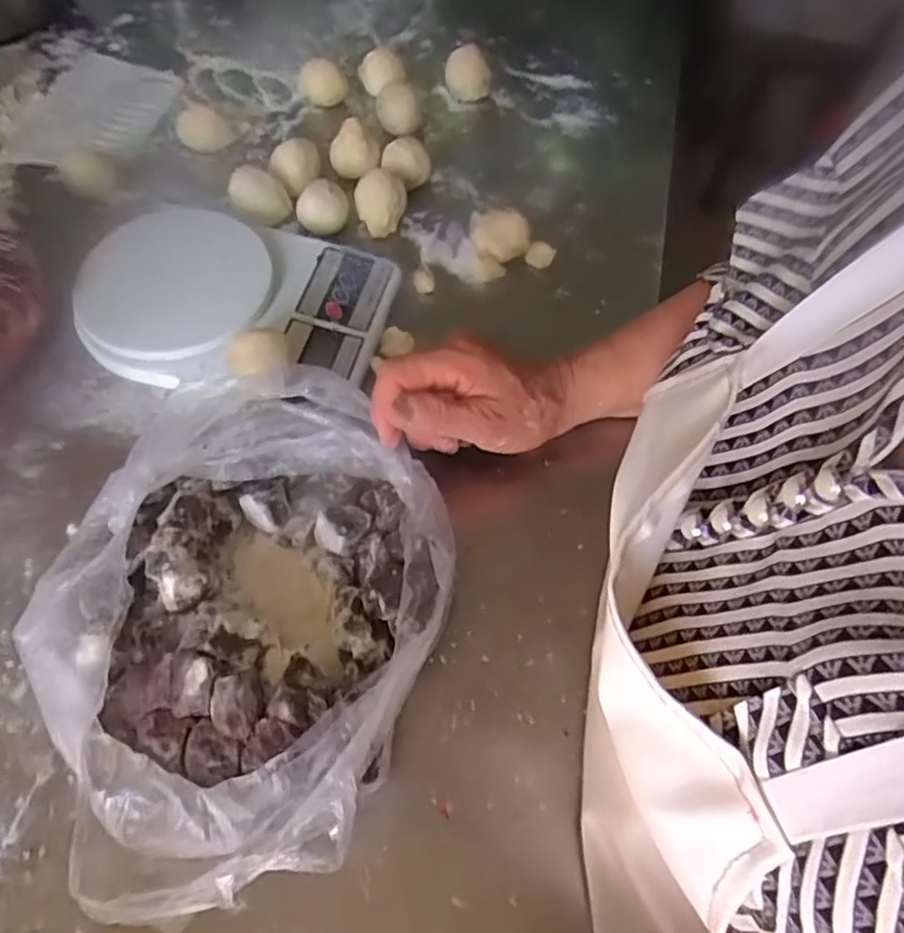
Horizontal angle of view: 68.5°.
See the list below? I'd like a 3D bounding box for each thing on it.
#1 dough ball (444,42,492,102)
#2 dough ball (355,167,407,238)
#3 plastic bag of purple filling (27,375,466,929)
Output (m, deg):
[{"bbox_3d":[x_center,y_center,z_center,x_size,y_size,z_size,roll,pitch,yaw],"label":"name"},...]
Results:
[{"bbox_3d":[0.015,-0.364,0.621,0.041,0.046,0.032,5,59,0],"label":"dough ball"},{"bbox_3d":[-0.057,-0.218,0.540,0.031,0.040,0.035,40,65,19],"label":"dough ball"},{"bbox_3d":[-0.103,0.076,0.352,0.208,0.072,0.241,-15,61,-11],"label":"plastic bag of purple filling"}]

